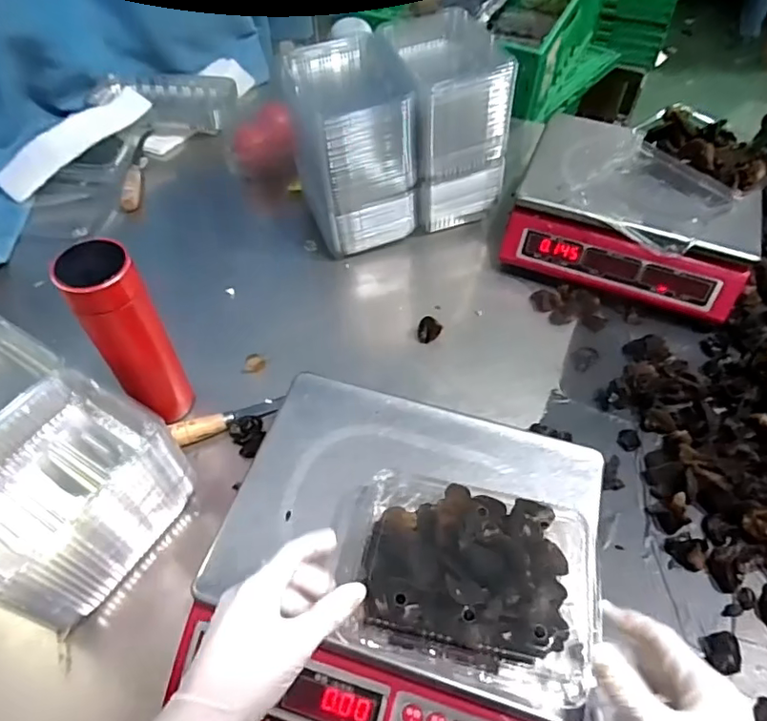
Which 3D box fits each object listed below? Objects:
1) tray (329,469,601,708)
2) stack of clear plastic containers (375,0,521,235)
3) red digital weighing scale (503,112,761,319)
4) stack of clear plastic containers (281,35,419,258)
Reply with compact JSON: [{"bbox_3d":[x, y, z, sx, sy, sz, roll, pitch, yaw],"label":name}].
[{"bbox_3d":[0.061,0.153,0.408,0.194,0.055,0.139,9,55,7],"label":"tray"},{"bbox_3d":[0.082,-0.335,0.792,0.130,0.213,0.180,-15,55,-11],"label":"stack of clear plastic containers"},{"bbox_3d":[0.329,-0.186,0.731,0.295,0.114,0.196,25,57,17],"label":"red digital weighing scale"},{"bbox_3d":[-0.041,-0.278,0.766,0.140,0.221,0.172,-13,54,-9],"label":"stack of clear plastic containers"}]

